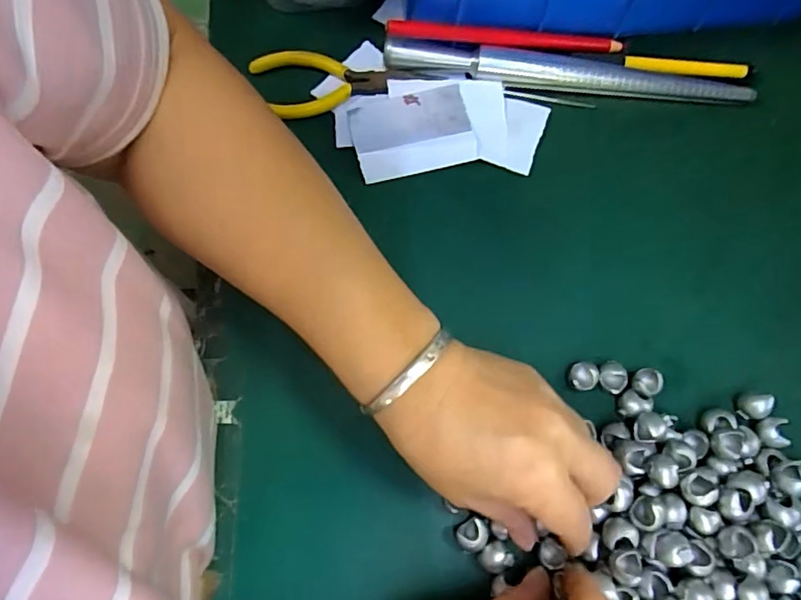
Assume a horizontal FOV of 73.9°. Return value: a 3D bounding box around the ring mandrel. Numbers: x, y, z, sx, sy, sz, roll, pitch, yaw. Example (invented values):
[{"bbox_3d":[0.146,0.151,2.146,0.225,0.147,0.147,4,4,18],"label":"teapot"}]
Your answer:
[{"bbox_3d":[0.109,-0.150,0.347,0.235,0.018,0.020,6,76,1],"label":"ring mandrel"}]

